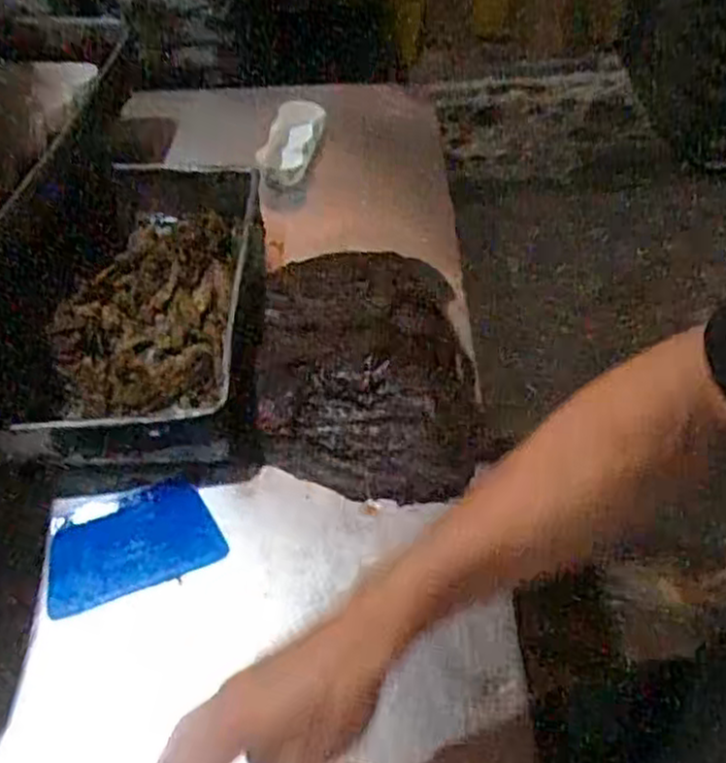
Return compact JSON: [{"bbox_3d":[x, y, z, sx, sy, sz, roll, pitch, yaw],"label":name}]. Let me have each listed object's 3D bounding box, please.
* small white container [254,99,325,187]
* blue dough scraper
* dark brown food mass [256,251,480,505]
[{"bbox_3d":[-0.088,-0.290,0.918,0.062,0.034,0.134,2,48,8],"label":"small white container"},{"bbox_3d":[-0.176,0.122,0.576,0.126,0.005,0.079,-19,55,-18],"label":"blue dough scraper"},{"bbox_3d":[0.001,-0.017,0.685,0.189,0.039,0.285,-5,47,1],"label":"dark brown food mass"}]

